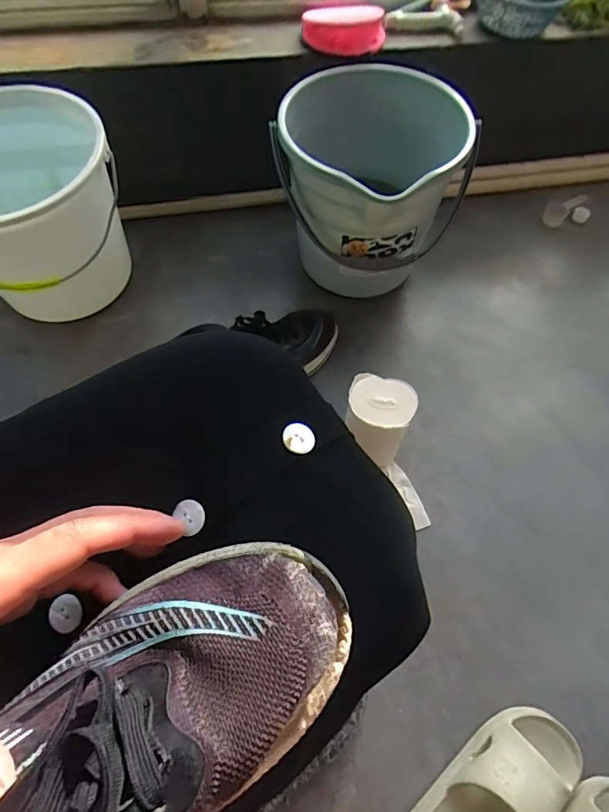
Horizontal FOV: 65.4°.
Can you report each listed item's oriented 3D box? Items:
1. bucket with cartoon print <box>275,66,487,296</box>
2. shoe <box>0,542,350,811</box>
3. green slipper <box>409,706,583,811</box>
[{"bbox_3d":[0.100,-0.373,0.836,0.287,0.280,0.288,1,63,-2],"label":"bucket with cartoon print"},{"bbox_3d":[-0.088,0.150,0.187,0.244,0.089,0.088,-38,70,-20],"label":"shoe"},{"bbox_3d":[0.203,0.446,0.522,0.254,0.077,0.097,-37,70,-19],"label":"green slipper"}]

